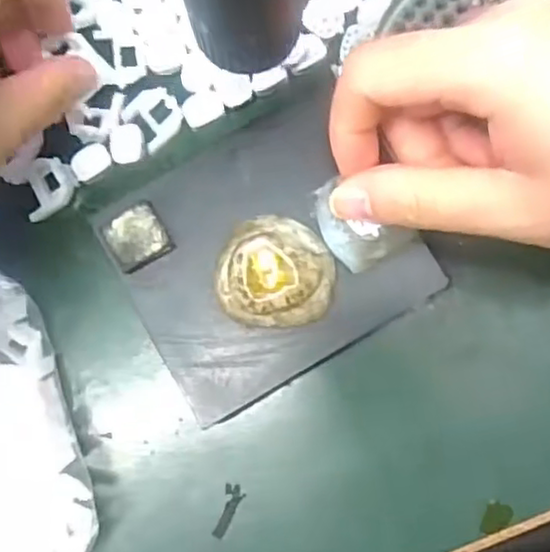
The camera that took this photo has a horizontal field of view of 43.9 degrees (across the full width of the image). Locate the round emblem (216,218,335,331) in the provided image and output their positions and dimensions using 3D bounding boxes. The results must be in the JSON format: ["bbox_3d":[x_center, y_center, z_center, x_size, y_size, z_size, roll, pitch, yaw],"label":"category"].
[{"bbox_3d":[0.000,-0.002,0.243,0.041,0.011,0.039,-6,82,4],"label":"round emblem"}]

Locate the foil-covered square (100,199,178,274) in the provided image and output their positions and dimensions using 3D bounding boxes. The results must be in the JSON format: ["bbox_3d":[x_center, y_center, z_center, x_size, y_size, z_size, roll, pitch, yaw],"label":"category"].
[{"bbox_3d":[-0.051,-0.015,0.249,0.021,0.005,0.021,-30,82,-3],"label":"foil-covered square"}]

